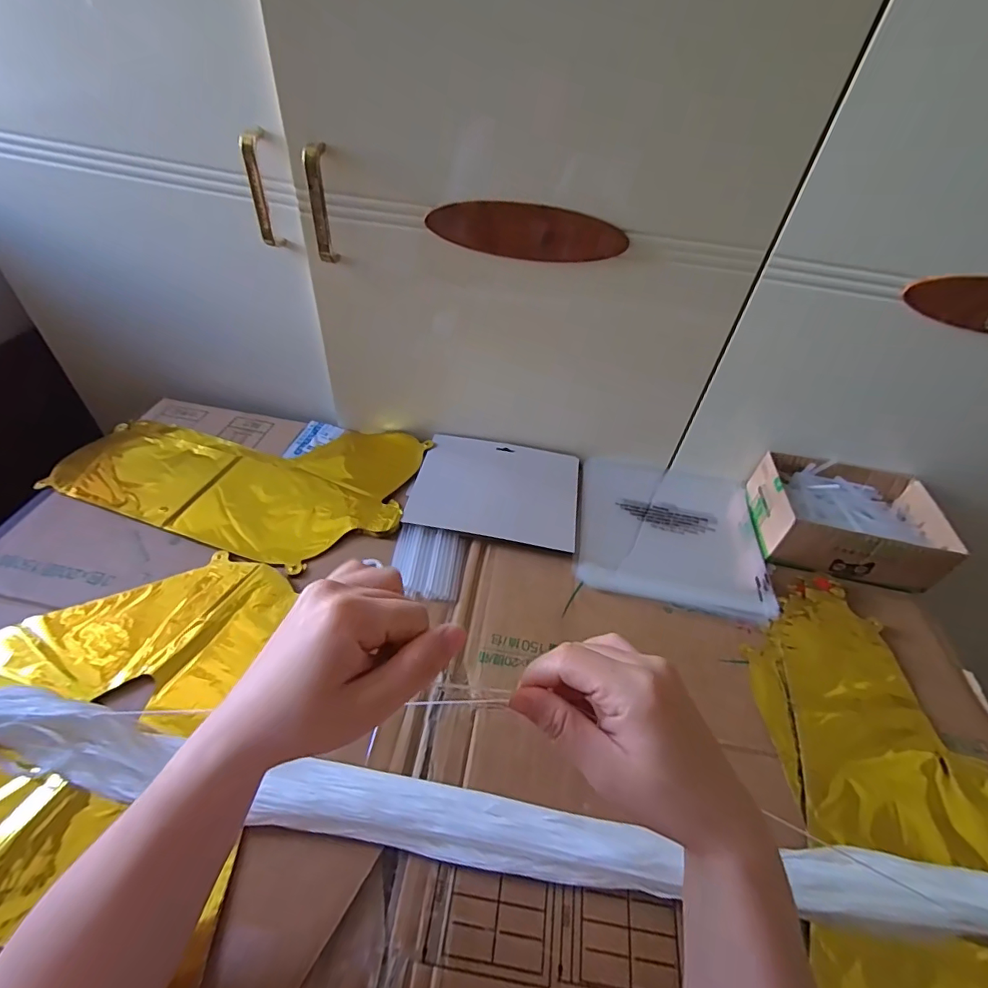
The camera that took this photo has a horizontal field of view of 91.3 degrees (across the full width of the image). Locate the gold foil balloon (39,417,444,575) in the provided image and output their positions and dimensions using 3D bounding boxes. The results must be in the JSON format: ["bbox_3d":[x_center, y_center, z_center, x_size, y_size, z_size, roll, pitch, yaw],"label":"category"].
[{"bbox_3d":[-0.302,-0.025,0.578,0.401,0.022,0.218,10,48,3],"label":"gold foil balloon"}]

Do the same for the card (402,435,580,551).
[{"bbox_3d":[0.004,-0.010,0.589,0.193,0.011,0.156,9,48,1],"label":"card"}]

